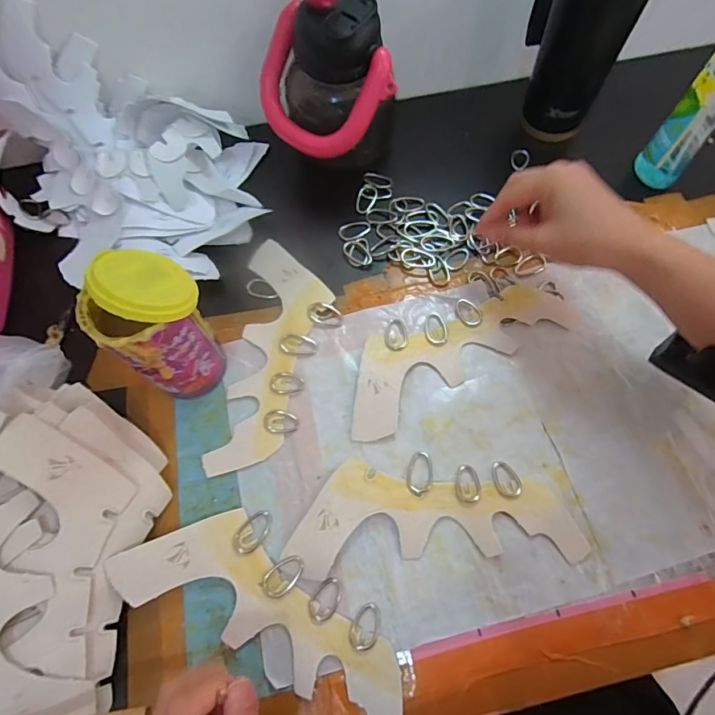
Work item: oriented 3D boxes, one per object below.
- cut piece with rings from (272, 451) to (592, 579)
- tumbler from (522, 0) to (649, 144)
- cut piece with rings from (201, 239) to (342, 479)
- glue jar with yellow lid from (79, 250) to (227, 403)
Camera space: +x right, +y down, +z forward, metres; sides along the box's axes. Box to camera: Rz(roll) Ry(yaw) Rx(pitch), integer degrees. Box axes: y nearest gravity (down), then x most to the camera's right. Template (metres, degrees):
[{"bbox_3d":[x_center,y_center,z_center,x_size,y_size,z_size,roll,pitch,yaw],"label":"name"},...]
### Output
[{"bbox_3d":[0.058,0.119,0.348,0.215,0.009,0.079,-3,67,-1],"label":"cut piece with rings"},{"bbox_3d":[0.214,-0.319,0.427,0.089,0.200,0.068,16,68,7],"label":"tumbler"},{"bbox_3d":[-0.070,-0.005,0.406,0.087,0.007,0.219,6,67,3],"label":"cut piece with rings"},{"bbox_3d":[-0.144,-0.019,0.336,0.056,0.149,0.068,38,72,15],"label":"glue jar with yellow lid"}]

